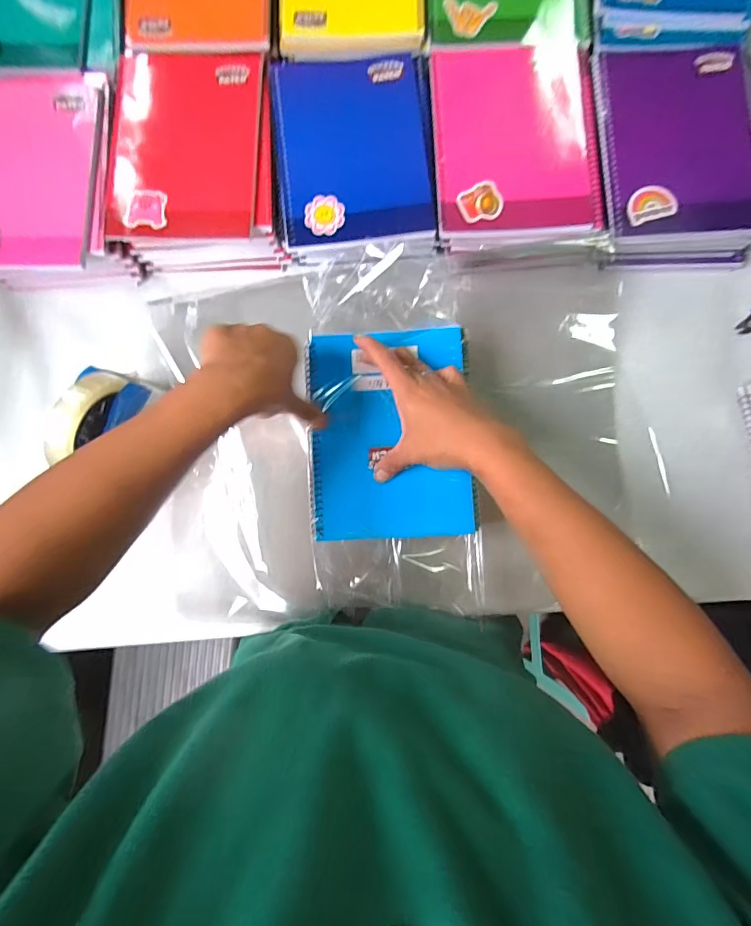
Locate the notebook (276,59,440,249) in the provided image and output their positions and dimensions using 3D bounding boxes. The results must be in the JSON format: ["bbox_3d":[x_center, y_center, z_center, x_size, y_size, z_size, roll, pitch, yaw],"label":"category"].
[{"bbox_3d":[-0.025,-0.316,0.451,0.149,0.006,0.194,-5,85,1],"label":"notebook"}]

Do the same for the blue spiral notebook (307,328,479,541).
[{"bbox_3d":[0.014,-0.028,0.427,0.151,0.012,0.194,-1,85,1],"label":"blue spiral notebook"}]

